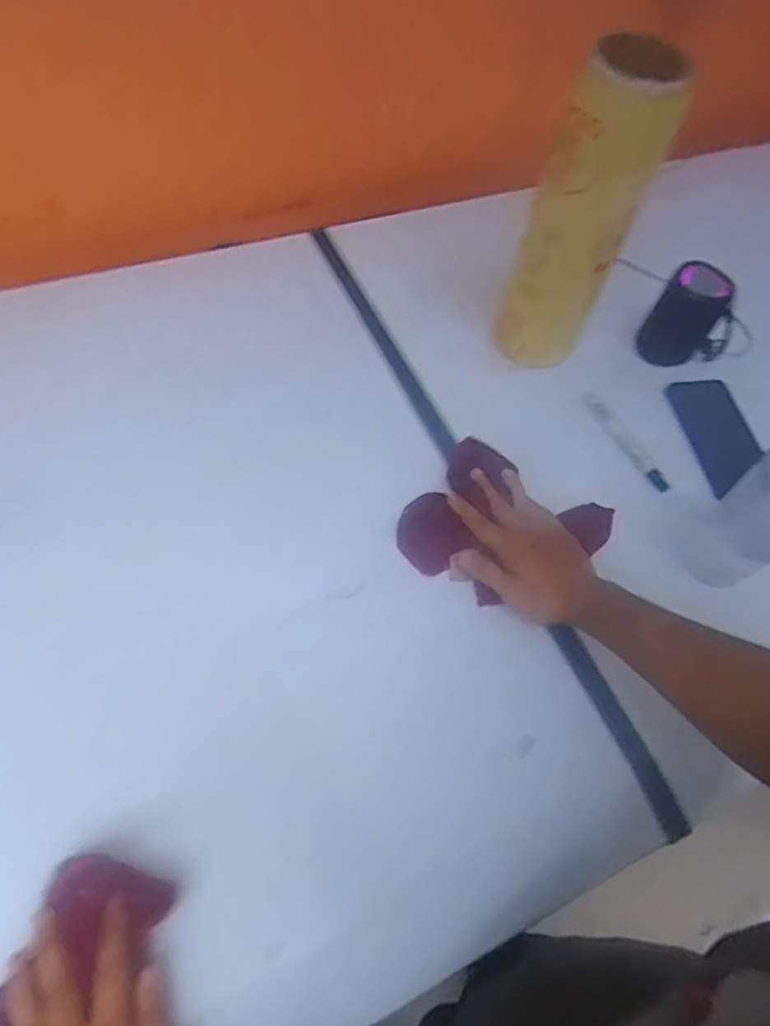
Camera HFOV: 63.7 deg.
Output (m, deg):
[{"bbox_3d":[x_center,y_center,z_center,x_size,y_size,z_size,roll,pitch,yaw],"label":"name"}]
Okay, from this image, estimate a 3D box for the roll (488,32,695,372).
[{"bbox_3d":[0.195,-0.291,0.635,0.096,0.323,0.103,3,59,-5],"label":"roll"}]

